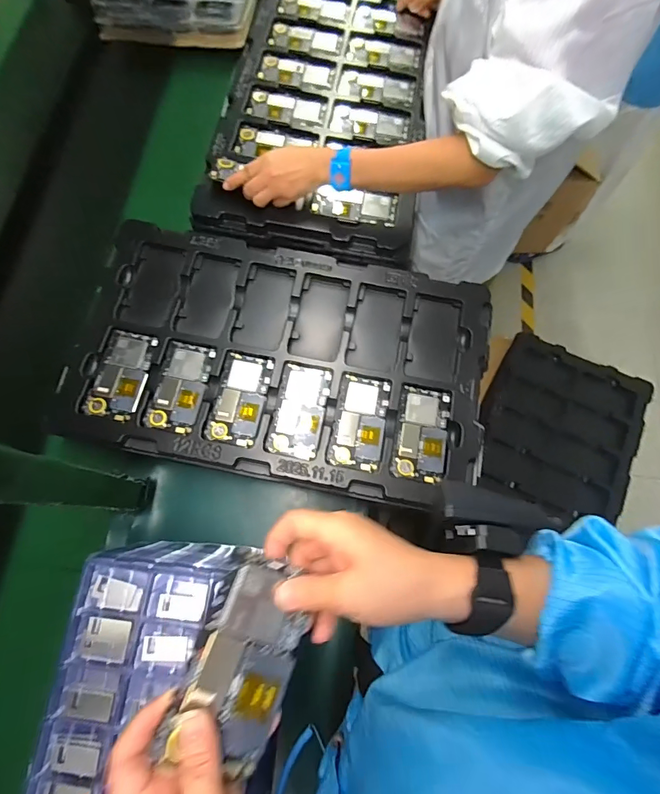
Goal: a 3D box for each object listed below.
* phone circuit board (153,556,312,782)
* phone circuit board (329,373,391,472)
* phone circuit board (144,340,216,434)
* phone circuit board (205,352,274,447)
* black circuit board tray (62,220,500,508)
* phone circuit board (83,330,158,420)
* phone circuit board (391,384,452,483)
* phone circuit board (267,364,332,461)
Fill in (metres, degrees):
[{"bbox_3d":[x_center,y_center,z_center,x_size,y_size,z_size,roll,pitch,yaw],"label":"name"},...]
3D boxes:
[{"bbox_3d":[-0.054,0.172,0.260,0.064,0.006,0.116,29,69,-12],"label":"phone circuit board"},{"bbox_3d":[0.042,0.033,0.535,0.066,0.008,0.127,9,74,3],"label":"phone circuit board"},{"bbox_3d":[-0.204,-0.016,0.537,0.067,0.008,0.123,10,74,3],"label":"phone circuit board"},{"bbox_3d":[-0.121,0.002,0.541,0.064,0.009,0.125,11,70,0],"label":"phone circuit board"},{"bbox_3d":[-0.061,-0.057,0.558,0.550,0.048,0.346,11,74,4],"label":"black circuit board tray"},{"bbox_3d":[-0.283,-0.032,0.543,0.067,0.005,0.122,12,71,-4],"label":"phone circuit board"},{"bbox_3d":[0.125,0.048,0.532,0.066,0.006,0.125,11,74,4],"label":"phone circuit board"},{"bbox_3d":[-0.040,0.018,0.536,0.065,0.009,0.126,9,74,3],"label":"phone circuit board"}]

